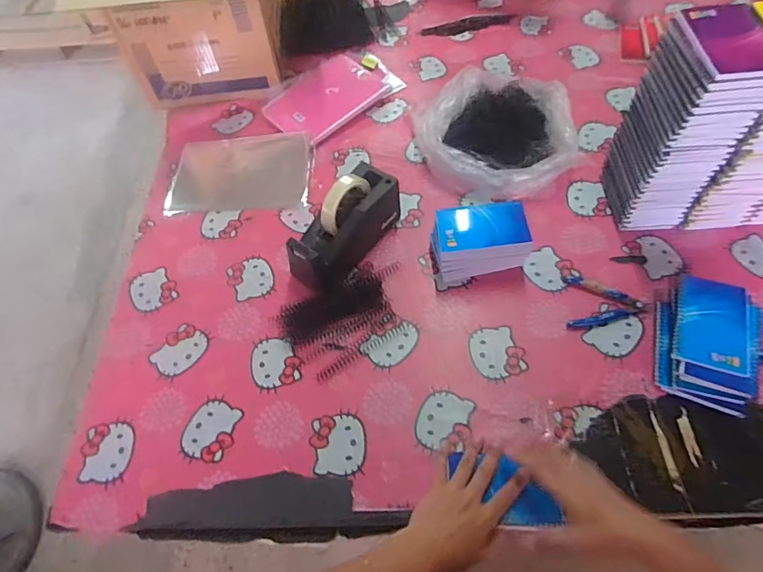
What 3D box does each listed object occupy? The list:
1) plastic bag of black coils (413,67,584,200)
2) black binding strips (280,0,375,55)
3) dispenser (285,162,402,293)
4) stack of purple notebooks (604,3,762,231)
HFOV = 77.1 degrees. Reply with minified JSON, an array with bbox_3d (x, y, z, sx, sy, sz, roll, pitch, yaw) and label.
[{"bbox_3d":[0.203,-0.277,0.855,0.259,0.105,0.246,-9,59,-2],"label":"plastic bag of black coils"},{"bbox_3d":[-0.125,-0.612,1.081,0.196,0.084,0.134,0,59,4],"label":"black binding strips"},{"bbox_3d":[-0.055,-0.092,0.753,0.082,0.119,0.203,33,66,21],"label":"dispenser"},{"bbox_3d":[0.421,-0.216,0.690,0.098,0.294,0.128,-5,59,1],"label":"stack of purple notebooks"}]

